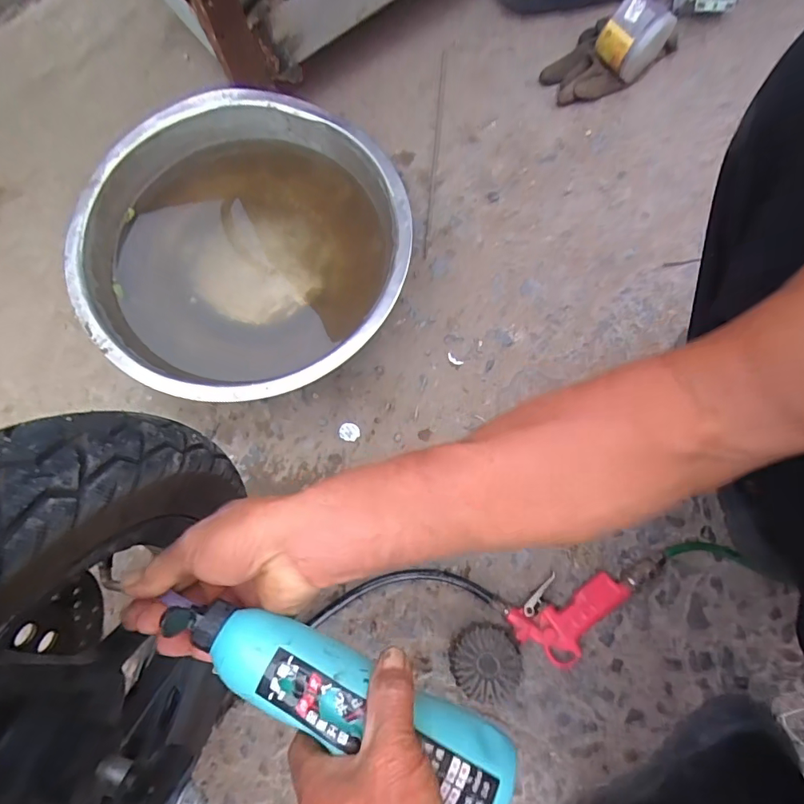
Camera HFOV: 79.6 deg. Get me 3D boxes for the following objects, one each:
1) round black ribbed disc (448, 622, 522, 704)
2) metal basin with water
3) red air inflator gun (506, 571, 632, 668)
[{"bbox_3d":[0.083,0.261,0.486,0.069,0.038,0.061,2,76,1],"label":"round black ribbed disc"},{"bbox_3d":[-0.179,-0.176,0.588,0.362,0.108,0.363,0,76,1],"label":"metal basin with water"},{"bbox_3d":[0.170,0.211,0.501,0.075,0.028,0.110,43,80,10],"label":"red air inflator gun"}]

